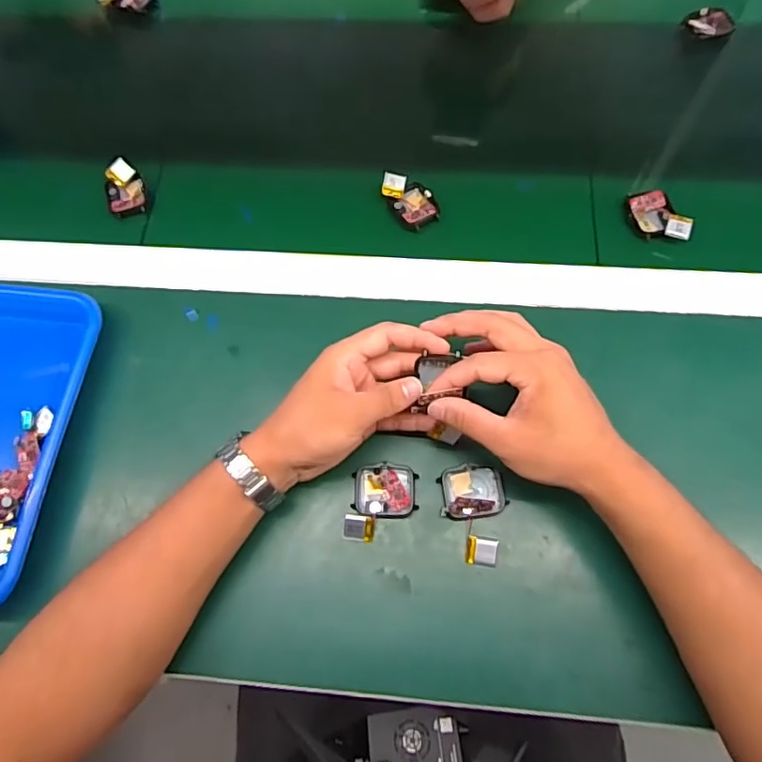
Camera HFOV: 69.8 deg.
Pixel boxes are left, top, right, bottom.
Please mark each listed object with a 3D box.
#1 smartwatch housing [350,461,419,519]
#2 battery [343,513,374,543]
[{"bbox_3d":[0.003,0.082,0.407,0.046,0.012,0.038,0,69,3],"label":"smartwatch housing"},{"bbox_3d":[-0.016,0.107,0.398,0.022,0.004,0.019,8,92,-5],"label":"battery"}]

